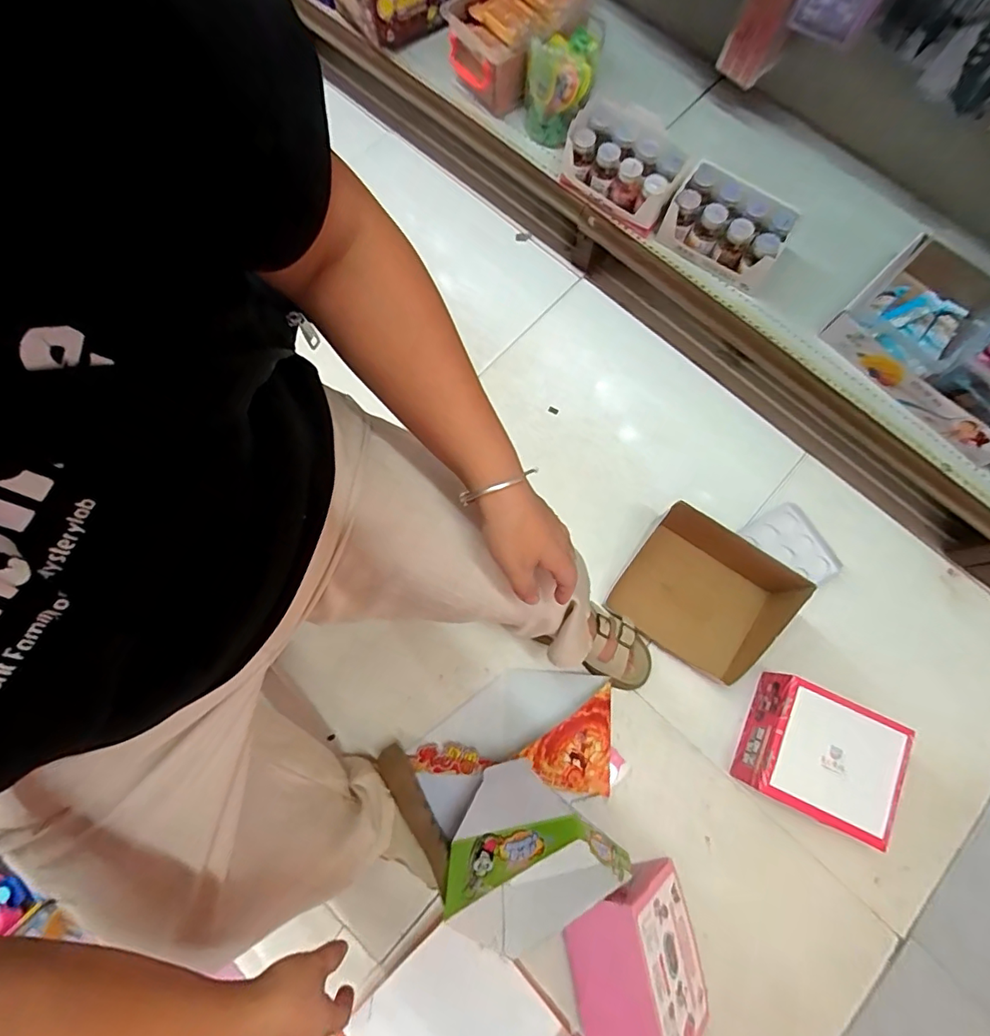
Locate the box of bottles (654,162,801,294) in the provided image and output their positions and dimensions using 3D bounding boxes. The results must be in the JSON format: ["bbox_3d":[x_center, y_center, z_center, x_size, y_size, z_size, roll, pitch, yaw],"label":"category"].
[{"bbox_3d":[0.404,-0.503,0.888,0.207,0.106,0.103,38,79,8],"label":"box of bottles"}]

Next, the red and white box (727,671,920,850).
[{"bbox_3d":[0.546,0.398,0.852,0.214,0.102,0.196,25,77,5],"label":"red and white box"}]

